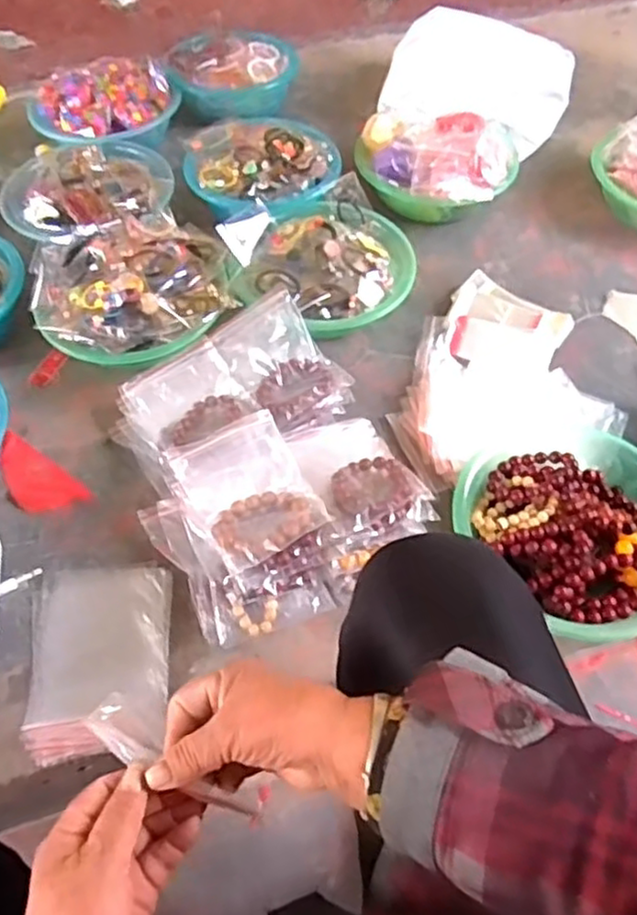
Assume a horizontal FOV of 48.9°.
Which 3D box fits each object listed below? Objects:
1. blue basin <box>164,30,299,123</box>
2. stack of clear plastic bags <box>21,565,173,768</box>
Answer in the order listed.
[{"bbox_3d":[-0.149,-0.663,1.212,0.211,0.064,0.211,0,55,-1],"label":"blue basin"},{"bbox_3d":[-0.215,0.194,0.691,0.135,0.021,0.185,-4,56,-3],"label":"stack of clear plastic bags"}]

